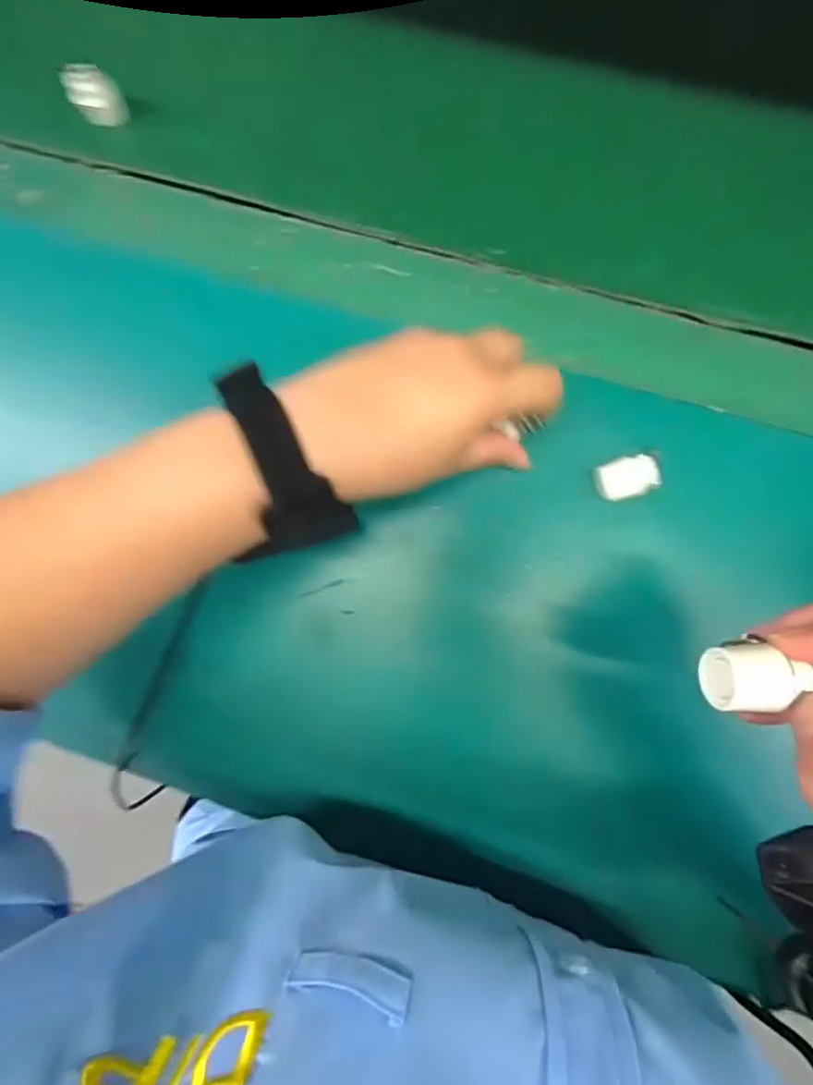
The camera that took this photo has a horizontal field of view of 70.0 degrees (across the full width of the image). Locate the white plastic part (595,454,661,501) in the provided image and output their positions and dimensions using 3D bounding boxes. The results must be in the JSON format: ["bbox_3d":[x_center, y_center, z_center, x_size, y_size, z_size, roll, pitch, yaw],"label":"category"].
[{"bbox_3d":[0.122,-0.036,0.321,0.032,0.008,0.021,-12,82,2],"label":"white plastic part"}]

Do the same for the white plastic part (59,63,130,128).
[{"bbox_3d":[-0.199,-0.287,0.373,0.027,0.034,0.018,-2,83,4],"label":"white plastic part"}]

